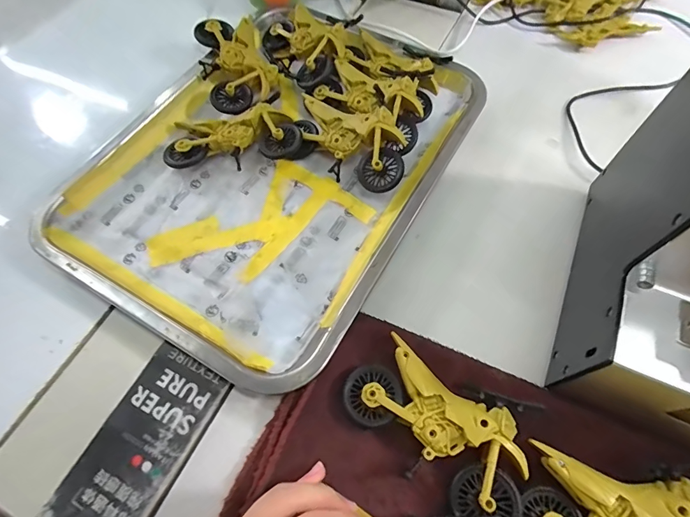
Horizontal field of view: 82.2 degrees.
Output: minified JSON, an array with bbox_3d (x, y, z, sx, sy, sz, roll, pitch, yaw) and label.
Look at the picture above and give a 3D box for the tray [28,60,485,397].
[{"bbox_3d":[-0.059,-0.087,0.336,0.251,0.034,0.329,27,66,16],"label":"tray"}]

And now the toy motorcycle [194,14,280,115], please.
[{"bbox_3d":[-0.105,-0.191,0.379,0.065,0.029,0.109,-20,63,-8],"label":"toy motorcycle"}]

